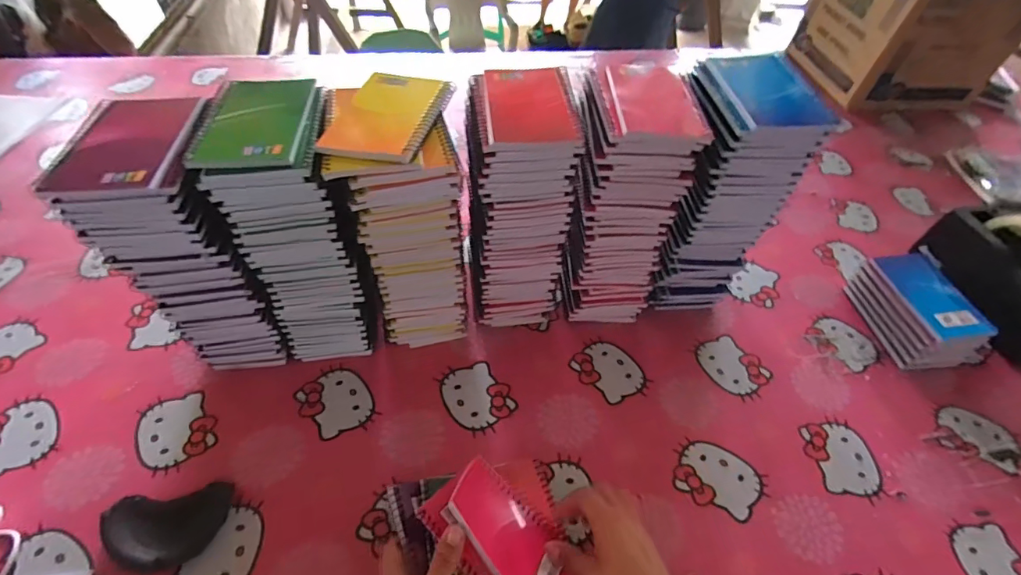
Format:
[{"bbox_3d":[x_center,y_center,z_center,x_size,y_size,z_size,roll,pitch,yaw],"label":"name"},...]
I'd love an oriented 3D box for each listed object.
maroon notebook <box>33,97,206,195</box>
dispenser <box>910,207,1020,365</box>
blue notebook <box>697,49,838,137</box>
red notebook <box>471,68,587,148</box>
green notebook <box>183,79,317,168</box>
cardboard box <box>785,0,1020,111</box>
[{"bbox_3d":[-0.315,-0.125,0.388,0.089,0.013,0.125,-1,50,-5],"label":"maroon notebook"},{"bbox_3d":[0.654,-0.015,0.609,0.068,0.126,0.201,-9,52,-11],"label":"dispenser"},{"bbox_3d":[0.247,-0.195,0.457,0.090,0.009,0.128,-8,51,1],"label":"blue notebook"},{"bbox_3d":[0.014,-0.175,0.442,0.092,0.012,0.122,-1,50,-4],"label":"red notebook"},{"bbox_3d":[-0.222,-0.147,0.405,0.086,0.006,0.132,-2,51,-5],"label":"green notebook"},{"bbox_3d":[0.861,-0.585,0.997,0.288,0.291,0.309,-3,51,-6],"label":"cardboard box"}]

